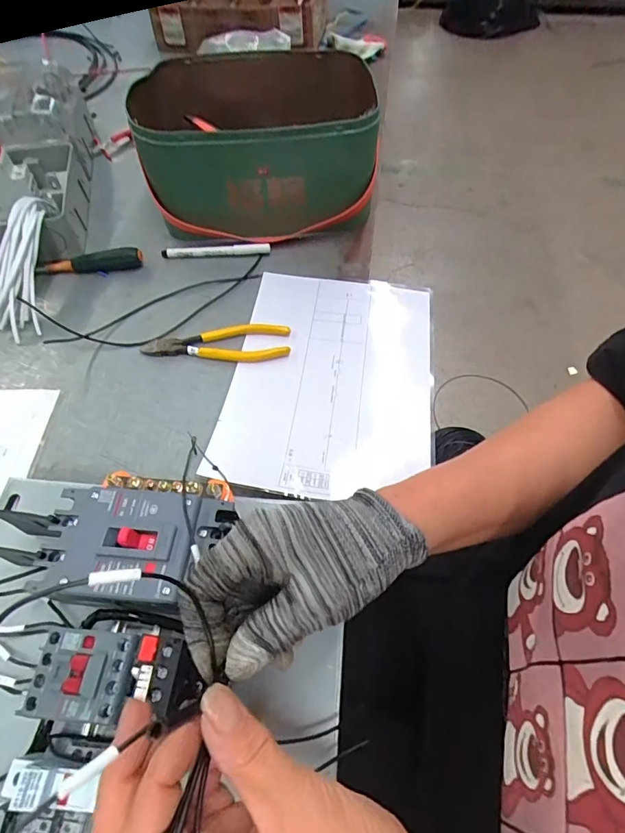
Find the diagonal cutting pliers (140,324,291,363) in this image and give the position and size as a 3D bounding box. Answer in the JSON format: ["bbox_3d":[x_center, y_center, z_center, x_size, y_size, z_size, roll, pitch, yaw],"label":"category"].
[{"bbox_3d":[-0.109,-0.082,0.497,0.164,0.009,0.048,-5,59,-3],"label":"diagonal cutting pliers"}]

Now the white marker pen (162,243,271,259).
[{"bbox_3d":[-0.128,-0.221,0.581,0.142,0.012,0.017,-1,59,-1],"label":"white marker pen"}]

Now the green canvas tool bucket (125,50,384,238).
[{"bbox_3d":[-0.071,-0.392,0.613,0.285,0.145,0.277,0,59,0],"label":"green canvas tool bucket"}]

